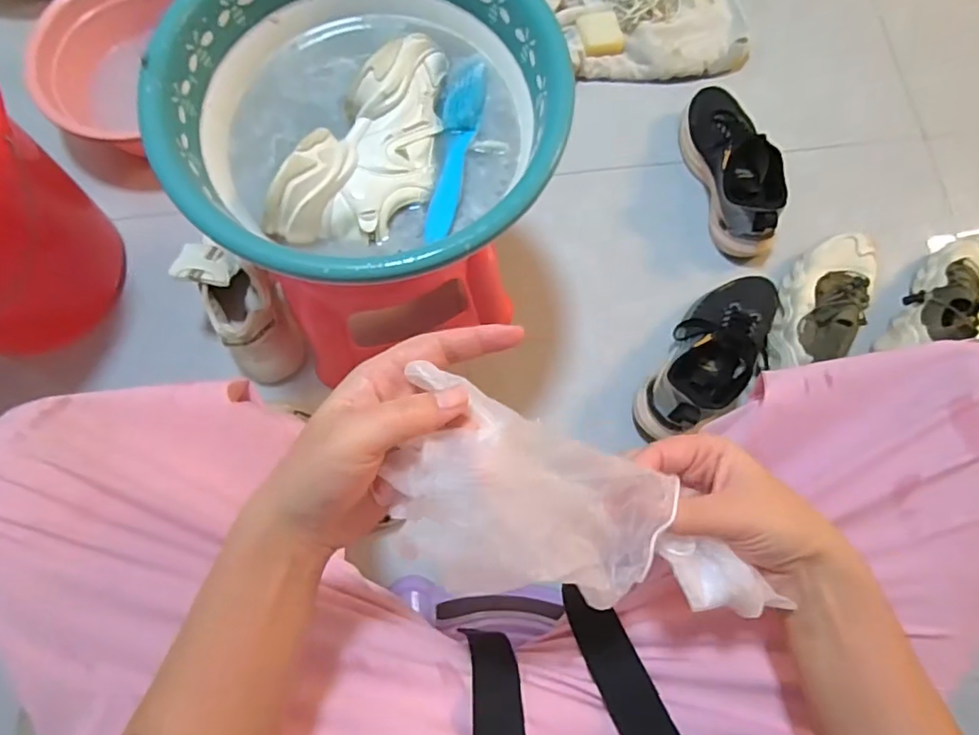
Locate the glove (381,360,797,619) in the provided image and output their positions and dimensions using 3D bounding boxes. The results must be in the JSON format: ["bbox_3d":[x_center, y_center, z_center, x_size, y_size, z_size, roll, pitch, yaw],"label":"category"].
[{"bbox_3d":[0.049,0.078,0.286,0.199,0.033,0.086,21,75,-16],"label":"glove"}]

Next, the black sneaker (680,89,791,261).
[{"bbox_3d":[0.375,-0.307,0.871,0.104,0.100,0.278,-12,76,-4],"label":"black sneaker"}]

